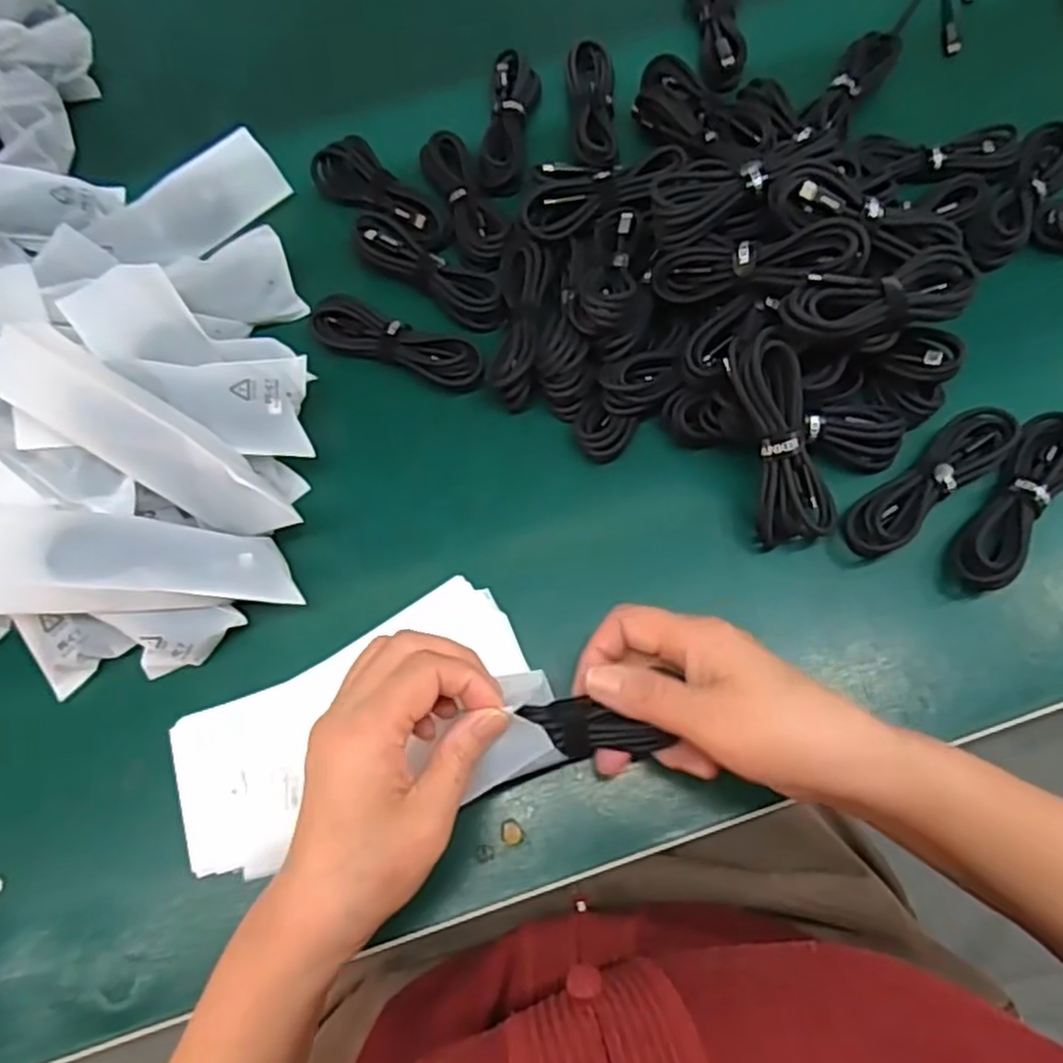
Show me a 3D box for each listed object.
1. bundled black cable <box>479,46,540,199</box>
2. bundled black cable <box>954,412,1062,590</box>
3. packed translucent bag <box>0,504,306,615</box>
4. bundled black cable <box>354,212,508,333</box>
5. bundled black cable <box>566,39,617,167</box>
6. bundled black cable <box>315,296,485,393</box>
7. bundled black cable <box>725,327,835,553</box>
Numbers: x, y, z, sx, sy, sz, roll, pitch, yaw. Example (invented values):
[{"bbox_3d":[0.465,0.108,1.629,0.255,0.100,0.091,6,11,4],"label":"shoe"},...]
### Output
[{"bbox_3d":[-0.015,-0.283,0.508,0.032,0.017,0.109,6,70,4],"label":"bundled black cable"},{"bbox_3d":[0.266,-0.017,0.397,0.032,0.015,0.112,34,75,13],"label":"bundled black cable"},{"bbox_3d":[-0.203,0.018,0.375,0.155,0.021,0.055,5,73,-16],"label":"packed translucent bag"},{"bbox_3d":[-0.065,-0.165,0.469,0.110,0.023,0.030,33,74,13],"label":"bundled black cable"},{"bbox_3d":[0.043,-0.291,0.504,0.032,0.022,0.107,-3,70,1],"label":"bundled black cable"},{"bbox_3d":[-0.083,-0.116,0.449,0.113,0.013,0.030,21,72,9],"label":"bundled black cable"},{"bbox_3d":[0.130,-0.048,0.382,0.040,0.017,0.111,-19,103,-4],"label":"bundled black cable"}]

